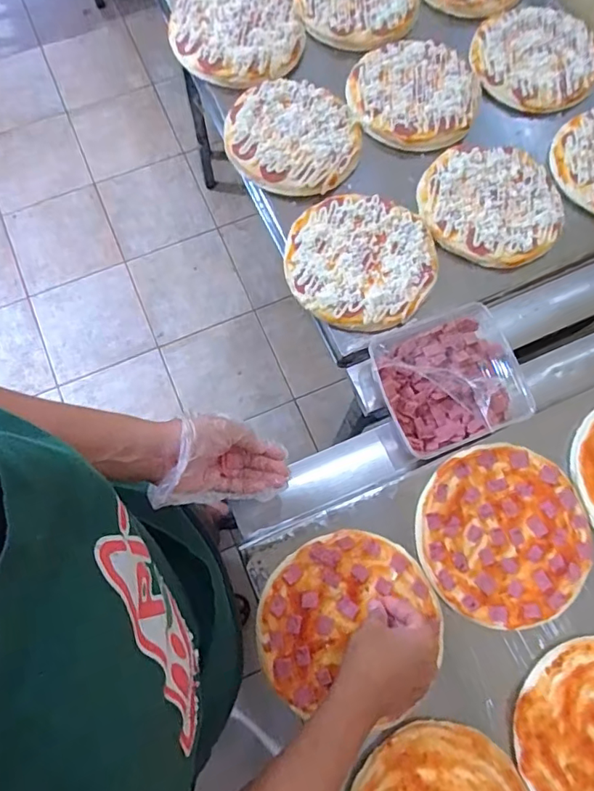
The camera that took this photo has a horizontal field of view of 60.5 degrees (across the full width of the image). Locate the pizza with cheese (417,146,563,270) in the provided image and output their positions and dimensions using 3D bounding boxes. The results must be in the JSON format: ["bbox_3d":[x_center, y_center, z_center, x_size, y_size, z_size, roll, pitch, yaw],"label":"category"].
[{"bbox_3d":[0.272,-0.268,0.714,0.190,0.015,0.180,0,74,0],"label":"pizza with cheese"}]

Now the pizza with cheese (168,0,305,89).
[{"bbox_3d":[-0.093,-0.567,0.793,0.200,0.027,0.185,0,74,0],"label":"pizza with cheese"}]

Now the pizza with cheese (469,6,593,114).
[{"bbox_3d":[0.381,-0.539,0.810,0.192,0.020,0.194,0,74,0],"label":"pizza with cheese"}]

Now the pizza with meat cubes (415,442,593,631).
[{"bbox_3d":[0.242,0.162,0.598,0.199,0.019,0.194,0,74,0],"label":"pizza with meat cubes"}]

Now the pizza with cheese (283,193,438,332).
[{"bbox_3d":[0.085,-0.182,0.680,0.192,0.016,0.194,0,74,0],"label":"pizza with cheese"}]

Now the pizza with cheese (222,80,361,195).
[{"bbox_3d":[-0.005,-0.381,0.736,0.186,0.033,0.192,0,74,0],"label":"pizza with cheese"}]

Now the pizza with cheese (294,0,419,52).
[{"bbox_3d":[0.098,-0.658,0.827,0.194,0.013,0.214,7,74,2],"label":"pizza with cheese"}]

